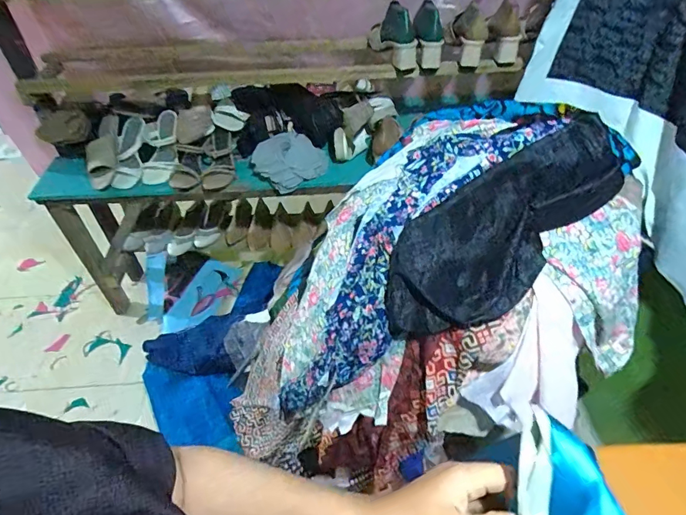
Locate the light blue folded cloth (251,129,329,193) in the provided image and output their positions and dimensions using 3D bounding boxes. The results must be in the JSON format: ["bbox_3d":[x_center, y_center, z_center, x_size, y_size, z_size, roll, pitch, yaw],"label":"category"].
[{"bbox_3d":[-0.156,-0.269,1.154,0.164,0.086,0.170,-32,56,-23],"label":"light blue folded cloth"}]

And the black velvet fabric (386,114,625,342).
[{"bbox_3d":[0.285,-0.058,0.736,0.526,0.090,0.223,-39,100,-6],"label":"black velvet fabric"}]

